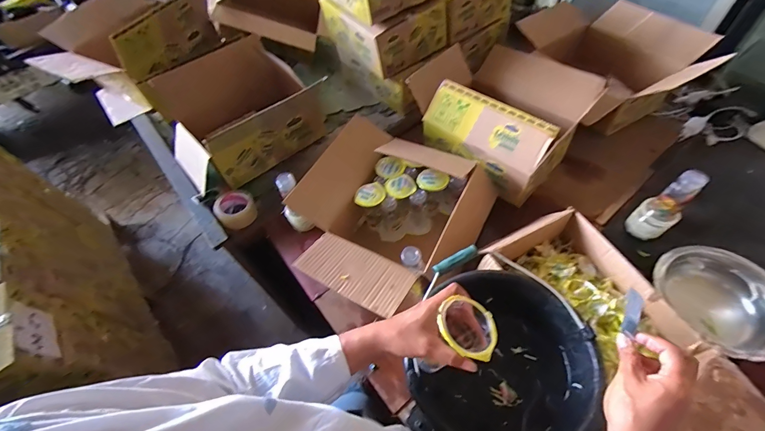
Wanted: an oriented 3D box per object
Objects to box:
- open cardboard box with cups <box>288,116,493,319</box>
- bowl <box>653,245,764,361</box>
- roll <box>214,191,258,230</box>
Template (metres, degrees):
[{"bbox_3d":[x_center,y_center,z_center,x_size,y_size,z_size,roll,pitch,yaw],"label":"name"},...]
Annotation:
[{"bbox_3d":[0.004,0.001,0.822,0.399,0.175,0.461,29,63,23],"label":"open cardboard box with cups"},{"bbox_3d":[0.695,0.167,0.687,0.201,0.096,0.225,-24,57,-11],"label":"bowl"},{"bbox_3d":[-0.397,-0.018,0.906,0.095,0.046,0.102,-3,56,4],"label":"roll"}]

